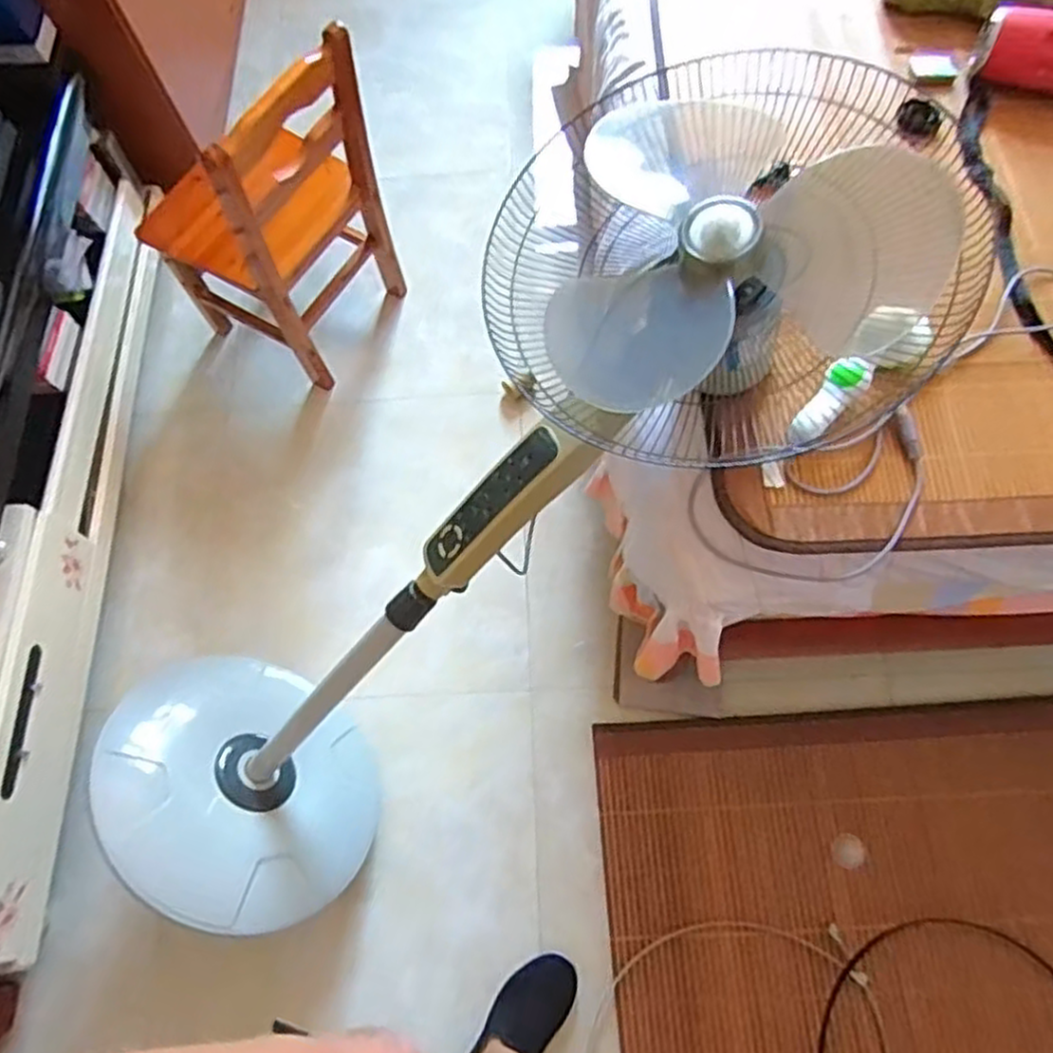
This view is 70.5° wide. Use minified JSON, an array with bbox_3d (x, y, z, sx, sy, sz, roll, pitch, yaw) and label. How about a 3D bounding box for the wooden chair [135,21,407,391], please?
[{"bbox_3d":[-0.464,-0.558,1.319,0.319,0.590,0.308,28,69,10],"label":"wooden chair"}]

